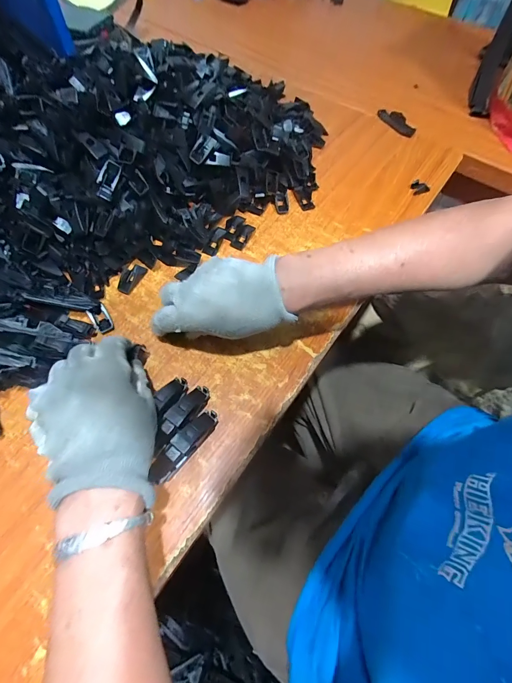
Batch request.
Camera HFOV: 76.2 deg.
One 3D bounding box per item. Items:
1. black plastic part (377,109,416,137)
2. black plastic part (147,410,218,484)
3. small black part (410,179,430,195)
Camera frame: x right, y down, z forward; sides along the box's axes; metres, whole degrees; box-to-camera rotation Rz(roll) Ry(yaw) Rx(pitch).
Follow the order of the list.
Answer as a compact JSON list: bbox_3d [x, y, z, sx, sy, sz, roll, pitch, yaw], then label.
[{"bbox_3d":[0.235,-0.369,0.548,0.024,0.017,0.073,-31,69,-17],"label":"black plastic part"},{"bbox_3d":[-0.064,0.093,0.299,0.020,0.020,0.076,37,67,15],"label":"black plastic part"},{"bbox_3d":[0.240,-0.226,0.478,0.025,0.012,0.020,-21,66,-13],"label":"small black part"}]

